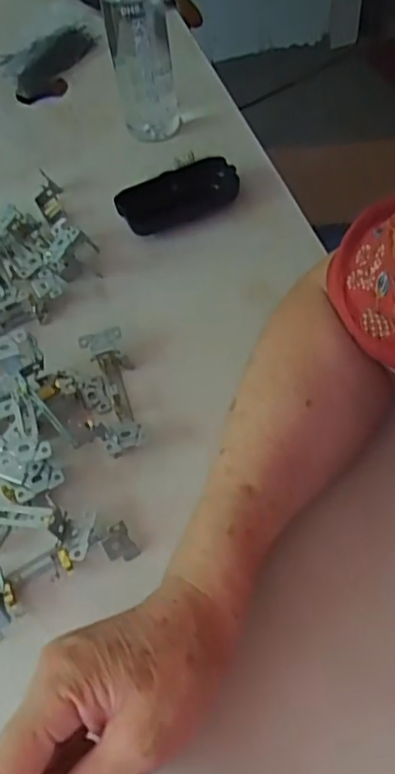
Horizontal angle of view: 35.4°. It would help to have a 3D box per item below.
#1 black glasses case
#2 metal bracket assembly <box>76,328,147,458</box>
[{"bbox_3d":[-0.018,-0.171,0.556,0.113,0.028,0.051,-29,59,-14],"label":"black glasses case"},{"bbox_3d":[-0.063,0.005,0.447,0.037,0.024,0.100,-12,57,-3],"label":"metal bracket assembly"}]

